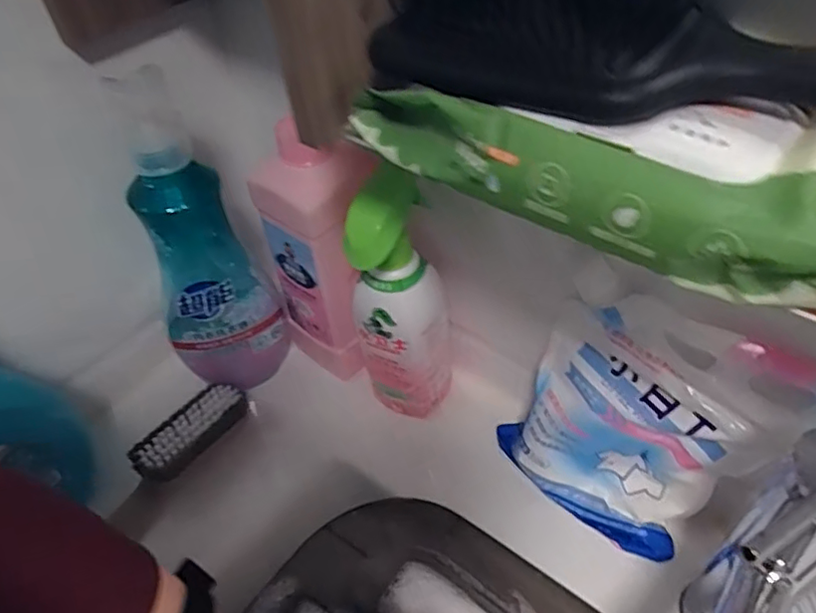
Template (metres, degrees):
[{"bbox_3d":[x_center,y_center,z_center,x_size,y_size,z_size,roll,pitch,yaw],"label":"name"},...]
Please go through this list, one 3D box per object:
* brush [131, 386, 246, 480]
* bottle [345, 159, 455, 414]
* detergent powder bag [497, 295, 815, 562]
[{"bbox_3d":[-0.179,0.102,0.491,0.037,0.025,0.098,26,54,27],"label":"brush"},{"bbox_3d":[-0.005,0.003,0.456,0.076,0.225,0.056,-4,47,1],"label":"bottle"},{"bbox_3d":[0.152,0.081,0.396,0.182,0.181,0.070,27,54,27],"label":"detergent powder bag"}]

